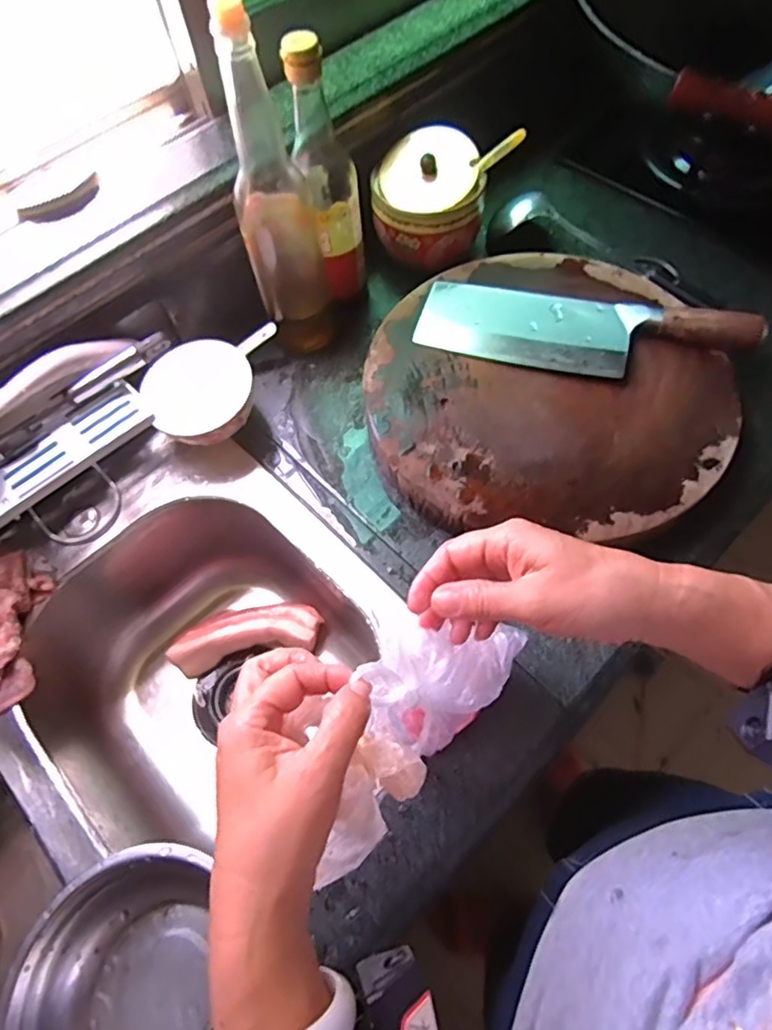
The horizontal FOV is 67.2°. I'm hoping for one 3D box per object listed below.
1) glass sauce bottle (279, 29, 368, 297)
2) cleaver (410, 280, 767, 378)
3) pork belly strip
[{"bbox_3d":[-0.059,-0.323,0.555,0.064,0.216,0.077,-32,65,-13],"label":"glass sauce bottle"},{"bbox_3d":[0.191,-0.177,0.563,0.313,0.025,0.094,13,63,10],"label":"cleaver"},{"bbox_3d":[-0.149,0.131,0.634,0.156,0.035,0.056,-10,62,-2],"label":"pork belly strip"}]

